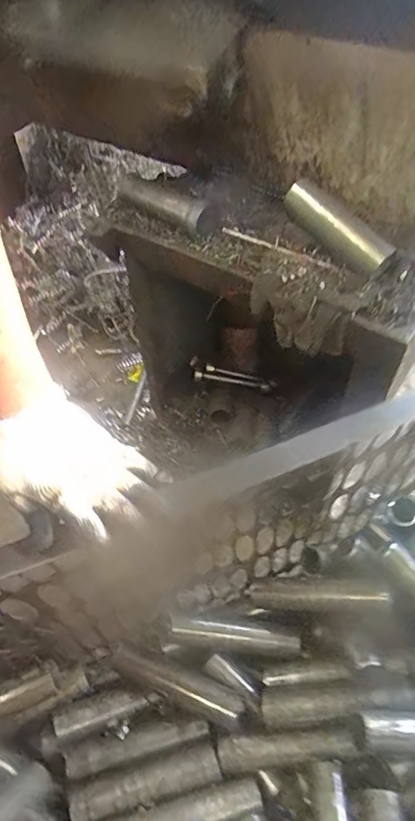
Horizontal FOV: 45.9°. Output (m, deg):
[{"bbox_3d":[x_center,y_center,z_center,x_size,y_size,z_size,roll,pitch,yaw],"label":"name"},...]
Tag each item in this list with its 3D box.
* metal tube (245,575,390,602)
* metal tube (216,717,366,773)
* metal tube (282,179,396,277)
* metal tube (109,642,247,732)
[{"bbox_3d":[0.142,0.243,0.667,0.193,0.027,0.030,-13,46,30],"label":"metal tube"},{"bbox_3d":[0.103,0.417,0.610,0.183,0.036,0.039,-15,52,11],"label":"metal tube"},{"bbox_3d":[0.177,-0.251,0.677,0.042,0.042,0.170,-38,72,-24],"label":"metal tube"},{"bbox_3d":[-0.043,0.371,0.663,0.189,0.043,0.039,21,56,17],"label":"metal tube"}]

